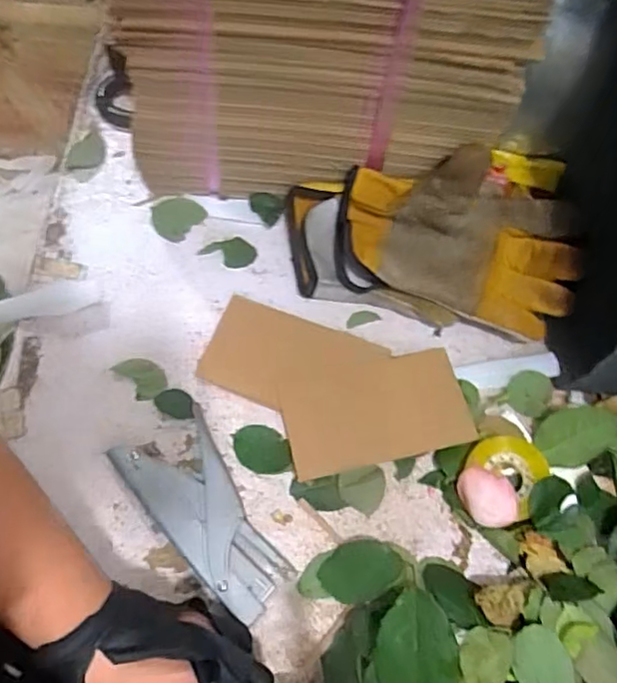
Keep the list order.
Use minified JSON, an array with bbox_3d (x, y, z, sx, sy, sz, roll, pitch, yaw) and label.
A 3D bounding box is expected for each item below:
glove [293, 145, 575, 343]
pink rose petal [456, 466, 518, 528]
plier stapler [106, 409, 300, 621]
[{"bbox_3d":[0.095,-0.086,0.487,0.232,0.101,0.106,9,64,5],"label":"glove"},{"bbox_3d":[0.128,0.111,0.440,0.037,0.012,0.042,-16,84,24],"label":"pink rose petal"},{"bbox_3d":[-0.072,0.121,0.430,0.067,0.025,0.146,-31,67,-14],"label":"plier stapler"}]

